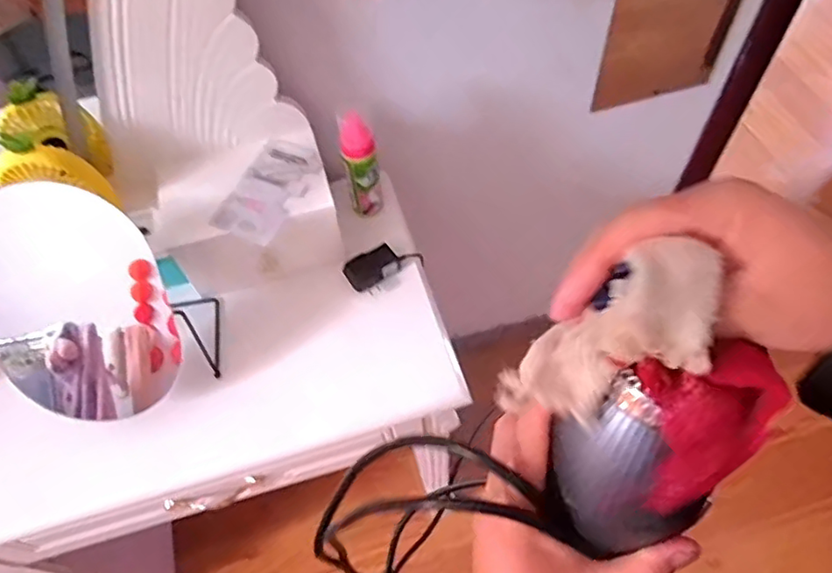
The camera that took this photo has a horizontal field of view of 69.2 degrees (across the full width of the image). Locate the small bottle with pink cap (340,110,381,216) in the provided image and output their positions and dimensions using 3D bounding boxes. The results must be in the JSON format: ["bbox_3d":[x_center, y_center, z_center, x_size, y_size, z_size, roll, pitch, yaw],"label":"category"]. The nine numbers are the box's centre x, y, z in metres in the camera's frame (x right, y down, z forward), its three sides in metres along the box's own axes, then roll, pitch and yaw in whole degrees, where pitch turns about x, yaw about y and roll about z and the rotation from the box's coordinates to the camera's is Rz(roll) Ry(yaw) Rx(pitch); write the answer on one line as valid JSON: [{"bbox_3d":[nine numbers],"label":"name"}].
[{"bbox_3d":[-0.069,-0.149,0.768,0.040,0.153,0.031,-10,57,-4],"label":"small bottle with pink cap"}]

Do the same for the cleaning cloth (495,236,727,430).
[{"bbox_3d":[0.077,0.026,0.259,0.033,0.110,0.047,13,48,-36],"label":"cleaning cloth"}]

